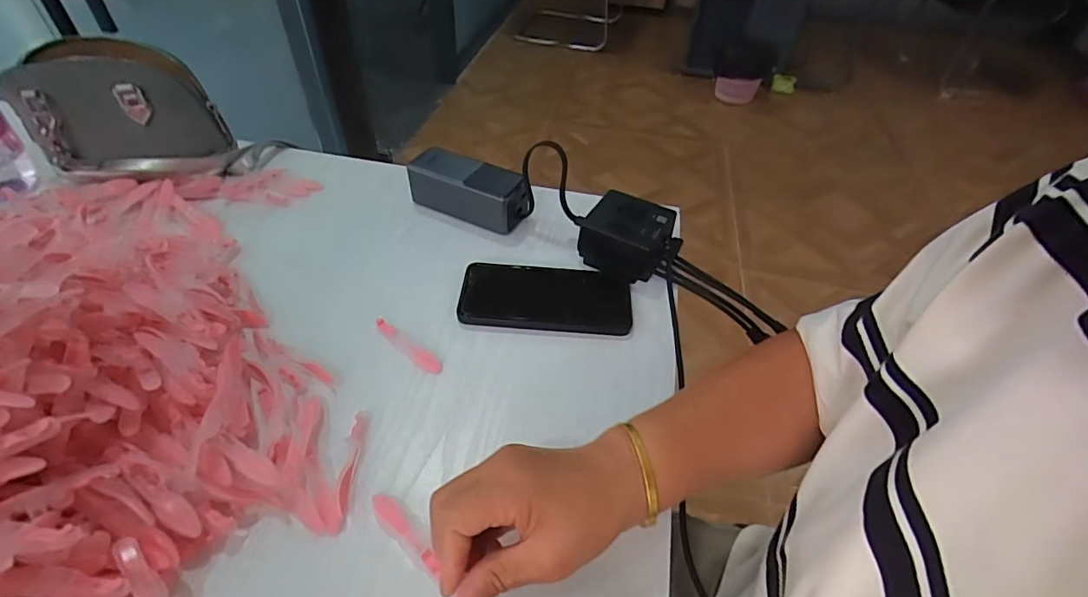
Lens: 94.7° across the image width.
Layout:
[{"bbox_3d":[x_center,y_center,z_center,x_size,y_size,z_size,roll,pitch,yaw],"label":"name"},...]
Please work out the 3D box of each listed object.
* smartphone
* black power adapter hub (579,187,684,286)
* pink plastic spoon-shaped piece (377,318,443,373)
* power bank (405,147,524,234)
[{"bbox_3d":[0.003,-0.003,0.470,0.156,0.016,0.077,3,47,-1],"label":"smartphone"},{"bbox_3d":[0.085,-0.066,0.519,0.105,0.044,0.077,21,49,16],"label":"black power adapter hub"},{"bbox_3d":[-0.117,0.041,0.427,0.075,0.013,0.015,29,52,22],"label":"pink plastic spoon-shaped piece"},{"bbox_3d":[-0.080,-0.120,0.550,0.133,0.048,0.053,22,49,17],"label":"power bank"}]

